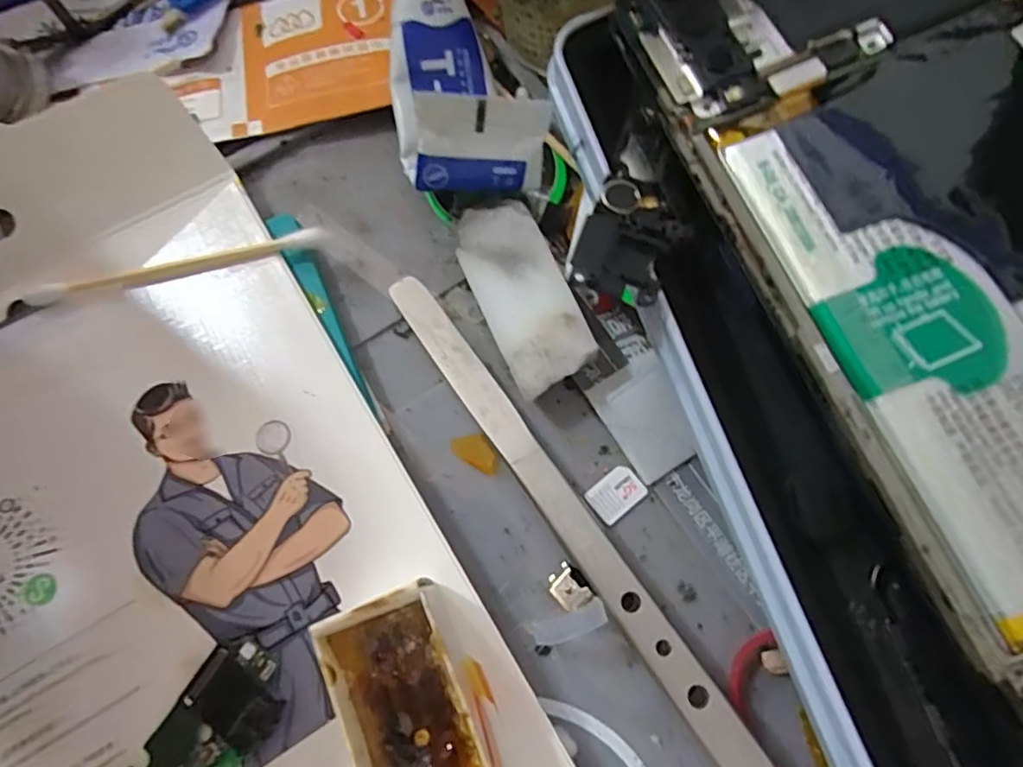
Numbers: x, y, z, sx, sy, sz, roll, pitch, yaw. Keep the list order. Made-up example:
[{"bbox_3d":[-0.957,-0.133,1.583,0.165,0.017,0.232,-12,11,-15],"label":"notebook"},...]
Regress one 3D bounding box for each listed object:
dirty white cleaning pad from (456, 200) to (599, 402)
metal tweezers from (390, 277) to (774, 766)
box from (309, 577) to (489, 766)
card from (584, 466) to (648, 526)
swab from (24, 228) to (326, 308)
[{"bbox_3d":[0.003,-0.021,0.129,0.020,0.006,0.044,-29,79,15],"label":"dirty white cleaning pad"},{"bbox_3d":[0.016,0.034,0.117,0.008,0.004,0.152,-35,71,-6],"label":"metal tweezers"},{"bbox_3d":[-0.017,0.062,0.098,0.023,0.019,0.046,-25,75,-5],"label":"box"},{"bbox_3d":[0.024,0.025,0.127,0.012,0.004,0.009,-37,77,-7],"label":"card"},{"bbox_3d":[-0.081,-0.028,0.134,0.071,0.004,0.004,-13,75,-2],"label":"swab"}]

